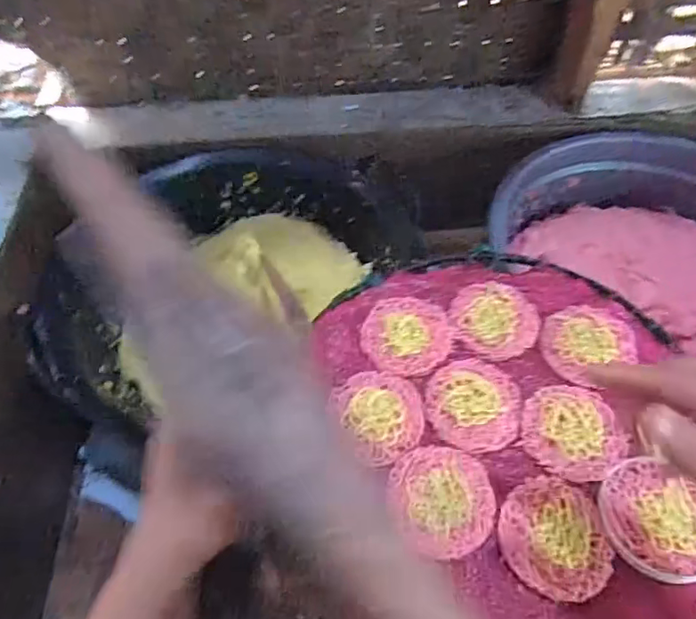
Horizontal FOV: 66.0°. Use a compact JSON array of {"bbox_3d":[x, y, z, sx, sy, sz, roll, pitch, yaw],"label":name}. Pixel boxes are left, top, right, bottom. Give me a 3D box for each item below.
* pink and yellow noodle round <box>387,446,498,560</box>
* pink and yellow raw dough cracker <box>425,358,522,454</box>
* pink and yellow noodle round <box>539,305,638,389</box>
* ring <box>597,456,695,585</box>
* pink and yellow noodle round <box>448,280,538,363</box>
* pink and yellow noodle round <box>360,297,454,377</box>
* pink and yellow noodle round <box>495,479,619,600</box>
[{"bbox_3d":[0.070,0.139,0.400,0.076,0.011,0.079,-1,55,1],"label":"pink and yellow noodle round"},{"bbox_3d":[0.105,0.076,0.447,0.077,0.004,0.081,-1,55,1],"label":"pink and yellow raw dough cracker"},{"bbox_3d":[0.215,0.025,0.479,0.086,0.013,0.069,-28,59,-16],"label":"pink and yellow noodle round"},{"bbox_3d":[0.227,0.151,0.387,0.074,0.013,0.087,-38,62,-21],"label":"ring"},{"bbox_3d":[0.135,0.008,0.493,0.076,0.004,0.081,-1,55,1],"label":"pink and yellow noodle round"},{"bbox_3d":[0.053,0.021,0.486,0.078,0.005,0.080,-1,55,1],"label":"pink and yellow noodle round"},{"bbox_3d":[0.149,0.162,0.385,0.076,0.008,0.081,-1,55,1],"label":"pink and yellow noodle round"}]

